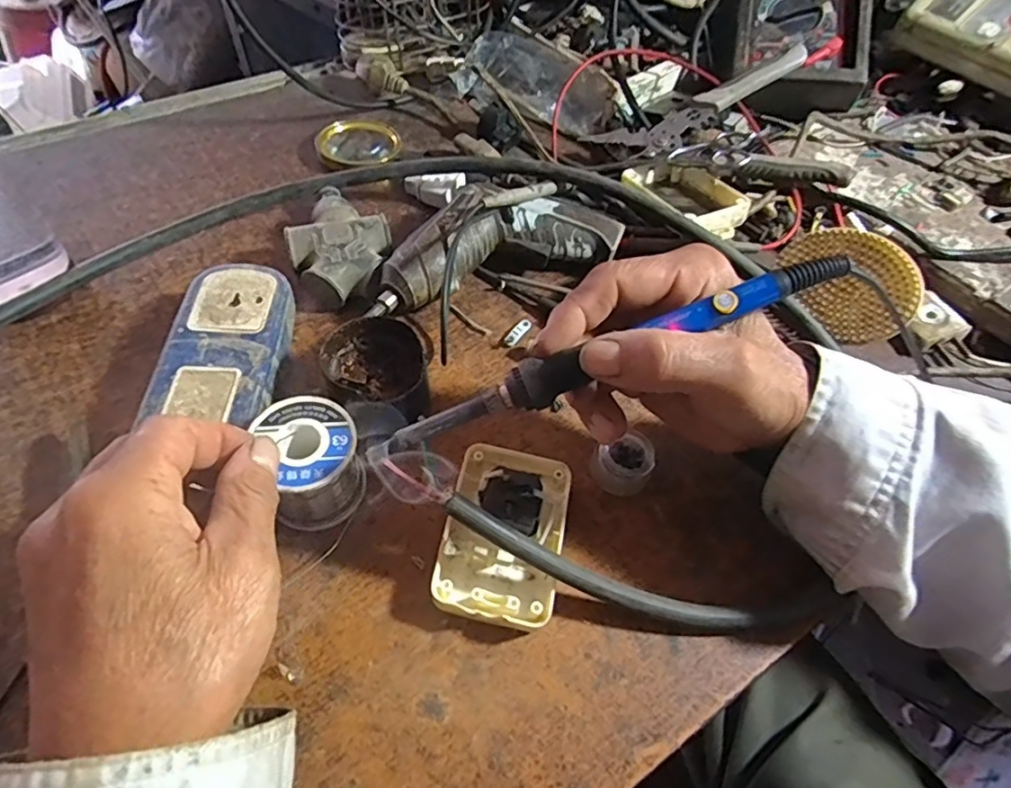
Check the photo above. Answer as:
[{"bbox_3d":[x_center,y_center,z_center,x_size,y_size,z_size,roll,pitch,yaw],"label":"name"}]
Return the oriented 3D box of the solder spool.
[{"bbox_3d":[-0.097,0.035,0.296,0.044,0.047,0.051,-15,59,-12],"label":"solder spool"}]

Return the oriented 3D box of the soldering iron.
[{"bbox_3d":[0.040,-0.013,0.245,0.215,0.019,0.015,-22,59,3],"label":"soldering iron"}]

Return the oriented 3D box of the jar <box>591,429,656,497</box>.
[{"bbox_3d":[0.068,0.039,0.329,0.030,0.021,0.030,1,57,-2],"label":"jar"}]

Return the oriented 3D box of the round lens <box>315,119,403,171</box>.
[{"bbox_3d":[-0.119,-0.212,0.486,0.058,0.016,0.067,30,60,16],"label":"round lens"}]

